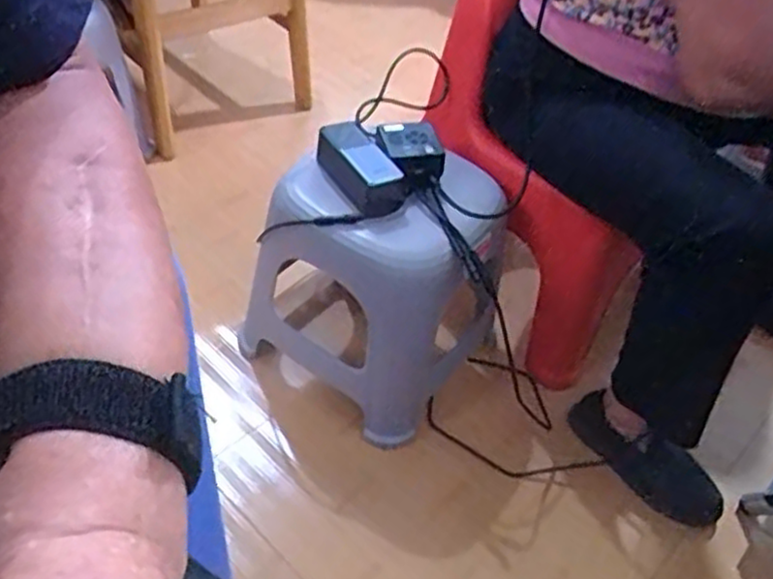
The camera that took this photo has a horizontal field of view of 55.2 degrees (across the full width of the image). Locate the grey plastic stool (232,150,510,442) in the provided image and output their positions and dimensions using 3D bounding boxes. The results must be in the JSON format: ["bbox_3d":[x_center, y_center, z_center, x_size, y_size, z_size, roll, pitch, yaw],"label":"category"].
[{"bbox_3d":[-0.004,-0.019,1.032,0.287,0.336,0.278,26,47,16],"label":"grey plastic stool"}]

